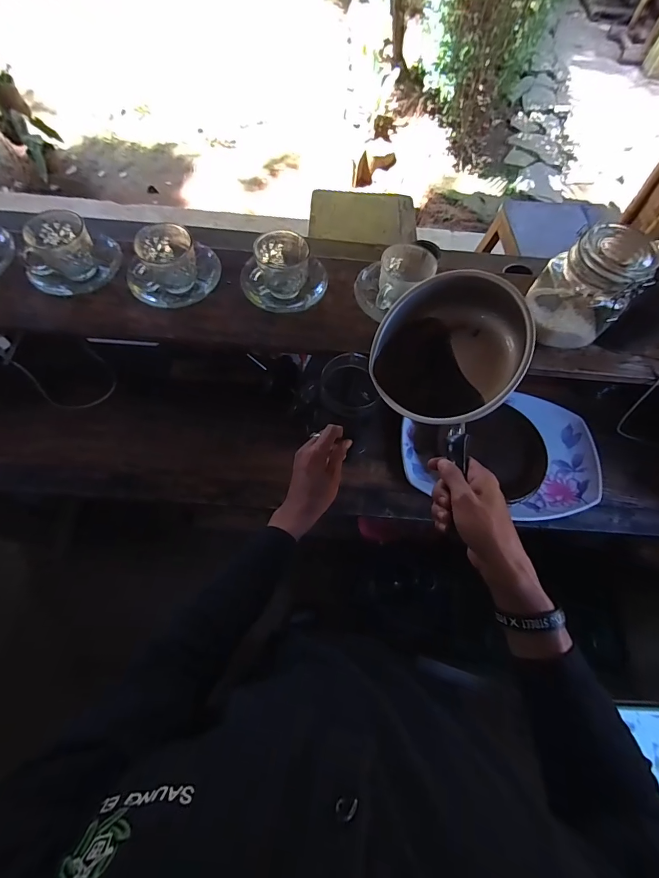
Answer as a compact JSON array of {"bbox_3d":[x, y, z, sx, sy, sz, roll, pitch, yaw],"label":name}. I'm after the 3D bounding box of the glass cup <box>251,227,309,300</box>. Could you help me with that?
[{"bbox_3d":[-0.072,-0.265,0.587,0.079,0.064,0.081,2,66,-3],"label":"glass cup"}]

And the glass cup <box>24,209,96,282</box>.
[{"bbox_3d":[-0.399,-0.289,0.577,0.084,0.067,0.077,-8,67,-7],"label":"glass cup"}]

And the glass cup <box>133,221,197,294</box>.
[{"bbox_3d":[-0.243,-0.271,0.573,0.082,0.060,0.080,1,65,-2],"label":"glass cup"}]

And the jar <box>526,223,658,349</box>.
[{"bbox_3d":[0.366,-0.213,0.536,0.104,0.129,0.099,1,66,-3],"label":"jar"}]

